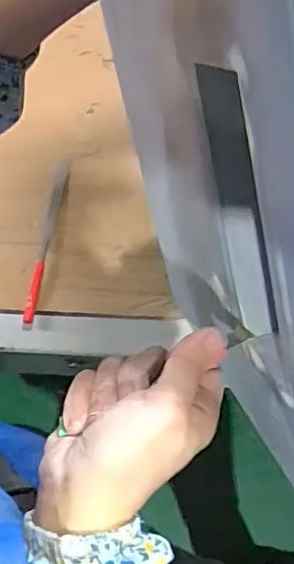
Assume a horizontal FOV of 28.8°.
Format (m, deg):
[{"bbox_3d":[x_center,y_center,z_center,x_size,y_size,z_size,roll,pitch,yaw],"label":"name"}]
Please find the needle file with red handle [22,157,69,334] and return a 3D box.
[{"bbox_3d":[-0.097,-0.039,0.545,0.014,0.014,0.172,8,70,4],"label":"needle file with red handle"}]

